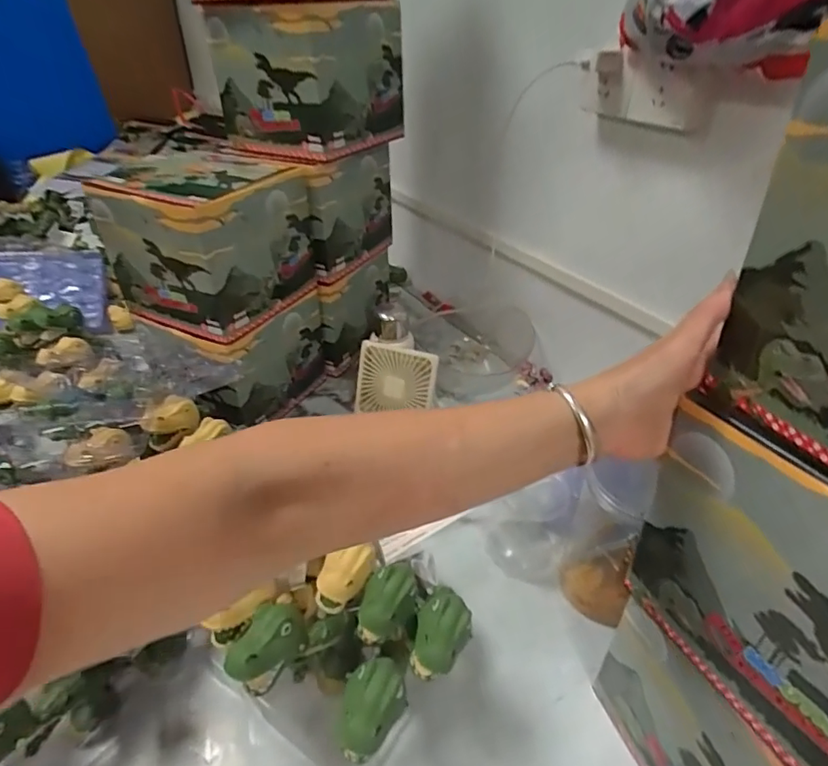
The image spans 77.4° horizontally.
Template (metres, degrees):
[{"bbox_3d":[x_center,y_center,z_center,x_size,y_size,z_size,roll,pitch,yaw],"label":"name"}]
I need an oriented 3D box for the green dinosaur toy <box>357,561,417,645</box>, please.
[{"bbox_3d":[-0.026,0.208,0.488,0.051,0.041,0.069,16,39,20],"label":"green dinosaur toy"}]

